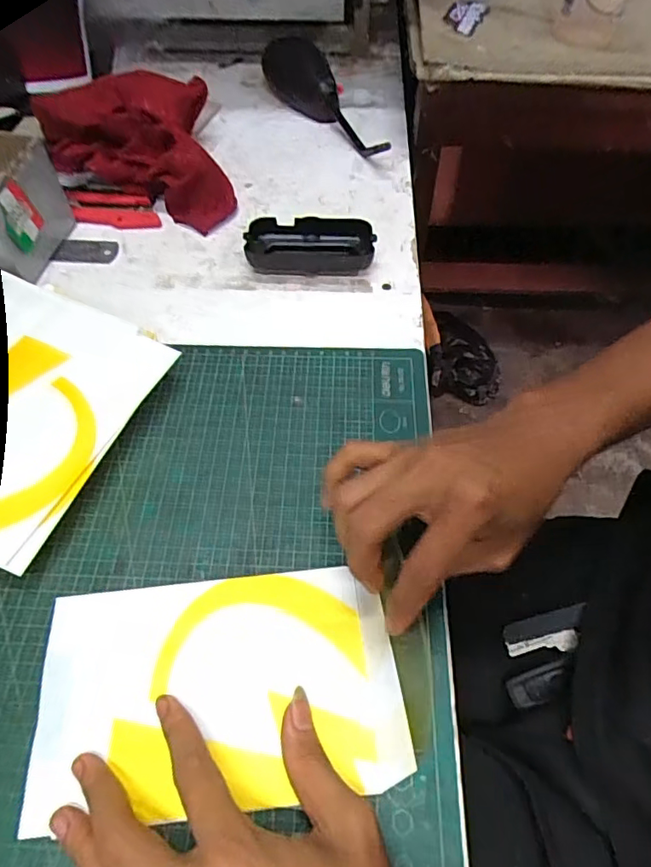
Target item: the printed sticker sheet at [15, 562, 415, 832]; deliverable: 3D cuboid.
[{"bbox_3d":[-0.058,0.137,0.291,0.192,0.009,0.112,-4,56,-2],"label":"printed sticker sheet"}]

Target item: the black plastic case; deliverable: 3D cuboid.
[{"bbox_3d":[-0.014,-0.167,0.480,0.110,0.027,0.051,0,56,1],"label":"black plastic case"}]

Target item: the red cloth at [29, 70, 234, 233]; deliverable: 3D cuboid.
[{"bbox_3d":[-0.191,-0.285,0.525,0.170,0.072,0.192,-13,57,-8],"label":"red cloth"}]

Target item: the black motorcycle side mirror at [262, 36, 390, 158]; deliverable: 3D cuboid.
[{"bbox_3d":[-0.003,-0.373,0.606,0.072,0.038,0.240,-16,57,-10],"label":"black motorcycle side mirror"}]

